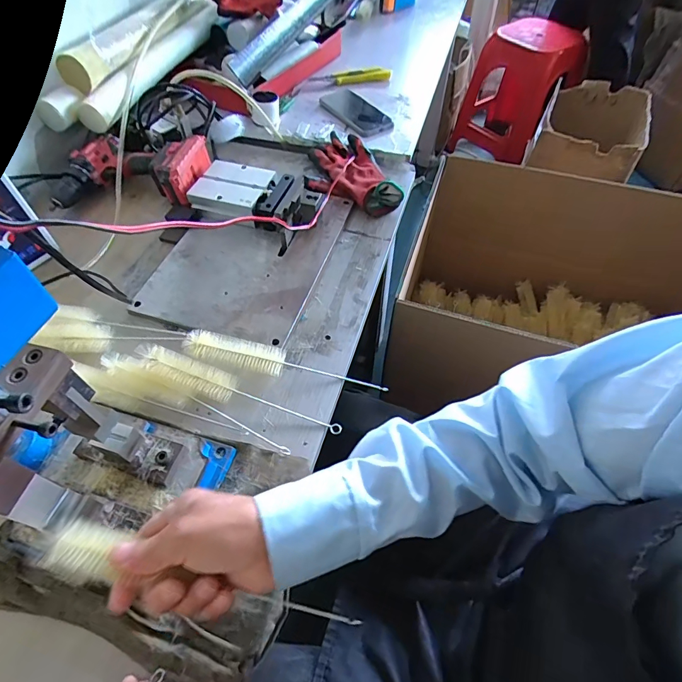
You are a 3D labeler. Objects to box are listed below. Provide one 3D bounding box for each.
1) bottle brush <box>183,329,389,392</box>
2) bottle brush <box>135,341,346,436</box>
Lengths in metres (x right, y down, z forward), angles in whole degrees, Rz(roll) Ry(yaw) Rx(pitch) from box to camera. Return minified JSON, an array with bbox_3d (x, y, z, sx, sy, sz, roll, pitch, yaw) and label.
[{"bbox_3d":[-0.071,0.024,0.489,0.243,0.027,0.035,10,55,7],"label":"bottle brush"},{"bbox_3d":[-0.120,0.055,0.465,0.245,0.036,0.032,17,56,12],"label":"bottle brush"}]

